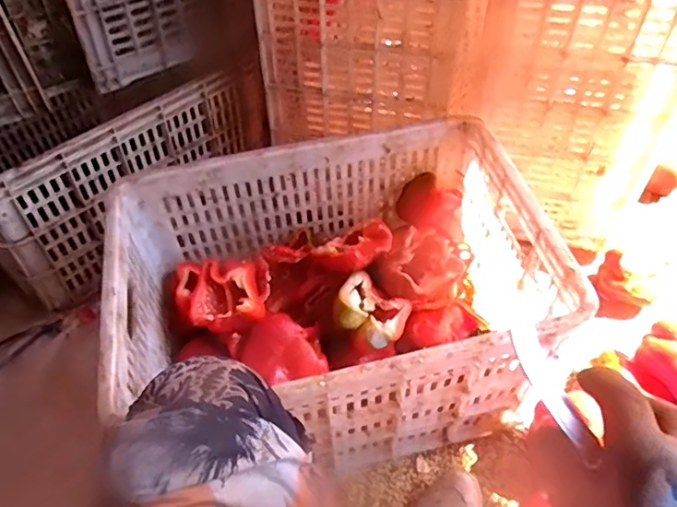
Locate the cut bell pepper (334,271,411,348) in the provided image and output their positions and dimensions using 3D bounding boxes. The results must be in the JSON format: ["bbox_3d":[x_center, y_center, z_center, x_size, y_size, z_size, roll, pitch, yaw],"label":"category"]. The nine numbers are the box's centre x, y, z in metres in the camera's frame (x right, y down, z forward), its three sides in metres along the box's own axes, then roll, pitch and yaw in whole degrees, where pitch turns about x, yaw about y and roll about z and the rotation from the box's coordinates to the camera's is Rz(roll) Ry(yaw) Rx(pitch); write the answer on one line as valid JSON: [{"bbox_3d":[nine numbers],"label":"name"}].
[{"bbox_3d":[0.039,0.083,0.747,0.096,0.048,0.080,36,65,-1],"label":"cut bell pepper"}]

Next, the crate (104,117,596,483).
[{"bbox_3d":[-0.009,0.064,0.738,0.498,0.271,0.350,-9,51,-7],"label":"crate"}]

